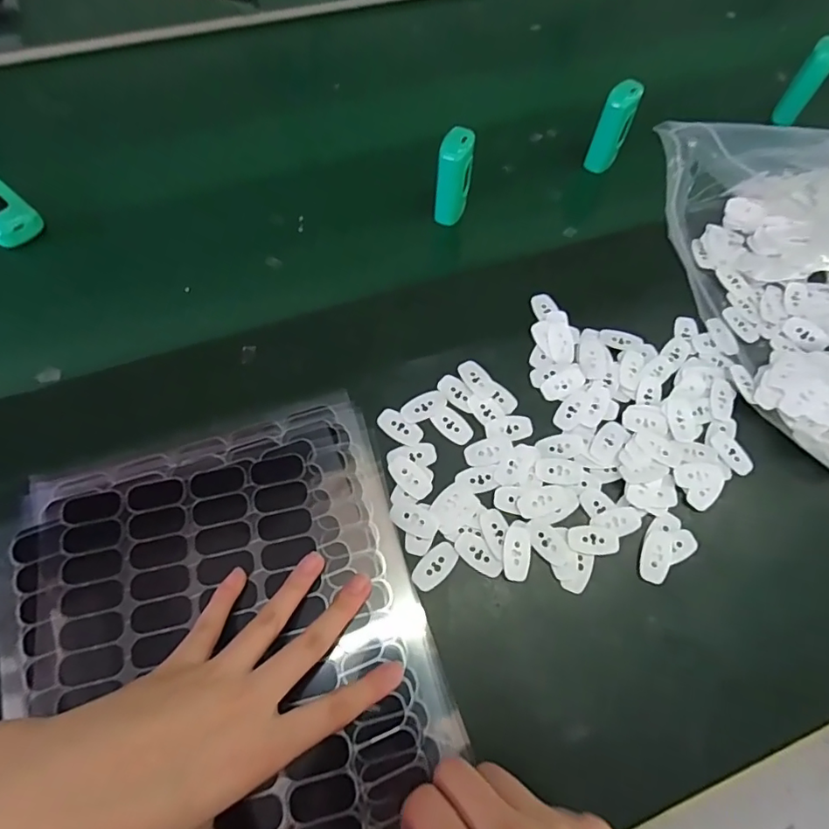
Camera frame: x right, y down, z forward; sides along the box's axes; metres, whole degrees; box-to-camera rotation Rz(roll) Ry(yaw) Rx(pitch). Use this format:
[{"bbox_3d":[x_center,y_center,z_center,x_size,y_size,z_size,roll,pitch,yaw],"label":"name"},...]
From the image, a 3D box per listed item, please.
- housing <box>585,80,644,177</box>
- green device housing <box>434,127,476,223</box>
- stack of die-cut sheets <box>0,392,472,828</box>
[{"bbox_3d":[0.169,-0.242,0.449,0.023,0.072,0.025,33,64,14],"label":"housing"},{"bbox_3d":[0.031,-0.183,0.412,0.022,0.069,0.029,20,62,7],"label":"green device housing"},{"bbox_3d":[-0.092,0.133,0.270,0.204,0.018,0.280,-16,63,-12],"label":"stack of die-cut sheets"}]

